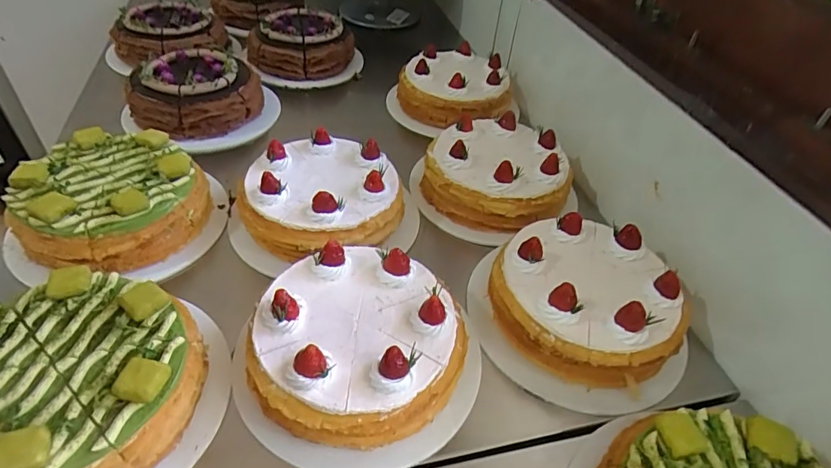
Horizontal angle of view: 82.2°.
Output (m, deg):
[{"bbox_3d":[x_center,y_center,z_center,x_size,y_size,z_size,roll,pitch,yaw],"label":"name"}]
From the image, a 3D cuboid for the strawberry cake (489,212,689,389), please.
[{"bbox_3d":[0.161,0.059,0.453,0.164,0.077,0.155,3,43,-3],"label":"strawberry cake"}]

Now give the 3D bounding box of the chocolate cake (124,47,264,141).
[{"bbox_3d":[-0.311,-0.202,0.676,0.179,0.061,0.148,-10,45,-17],"label":"chocolate cake"}]

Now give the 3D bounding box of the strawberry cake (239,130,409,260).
[{"bbox_3d":[-0.106,-0.041,0.530,0.163,0.077,0.162,3,43,-3],"label":"strawberry cake"}]

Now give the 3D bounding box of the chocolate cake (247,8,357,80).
[{"bbox_3d":[-0.196,-0.333,0.829,0.175,0.060,0.155,13,43,7],"label":"chocolate cake"}]

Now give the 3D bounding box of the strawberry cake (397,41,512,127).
[{"bbox_3d":[0.062,-0.234,0.750,0.174,0.062,0.158,14,43,9],"label":"strawberry cake"}]

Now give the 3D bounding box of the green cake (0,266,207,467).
[{"bbox_3d":[-0.257,0.114,0.353,0.165,0.070,0.166,3,43,-3],"label":"green cake"}]

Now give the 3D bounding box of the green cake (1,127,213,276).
[{"bbox_3d":[-0.313,-0.034,0.495,0.154,0.067,0.158,3,43,-3],"label":"green cake"}]

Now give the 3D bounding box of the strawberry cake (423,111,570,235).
[{"bbox_3d":[0.101,-0.081,0.594,0.178,0.067,0.162,14,43,8],"label":"strawberry cake"}]

